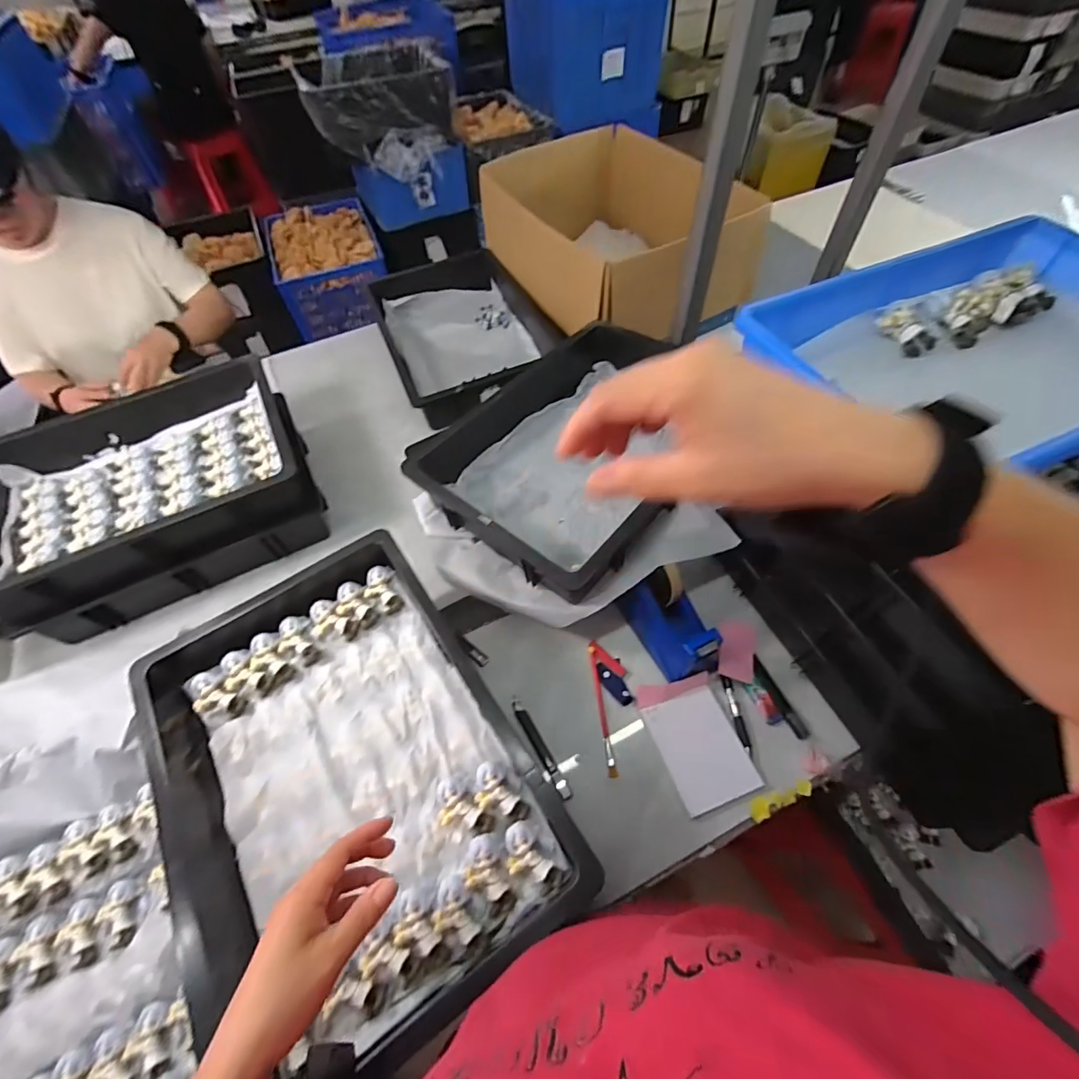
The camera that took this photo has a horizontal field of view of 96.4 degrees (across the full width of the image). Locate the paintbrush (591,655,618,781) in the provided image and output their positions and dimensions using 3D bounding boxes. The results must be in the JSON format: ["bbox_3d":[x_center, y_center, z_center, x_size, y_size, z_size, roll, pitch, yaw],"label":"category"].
[{"bbox_3d":[0.083,0.226,0.634,0.010,0.010,0.155,-6,57,0],"label":"paintbrush"}]

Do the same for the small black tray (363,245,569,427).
[{"bbox_3d":[-0.162,-0.457,1.035,0.332,0.078,0.482,-20,58,-9],"label":"small black tray"}]

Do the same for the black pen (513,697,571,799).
[{"bbox_3d":[0.001,0.266,0.621,0.016,0.007,0.135,-28,60,-14],"label":"black pen"}]

